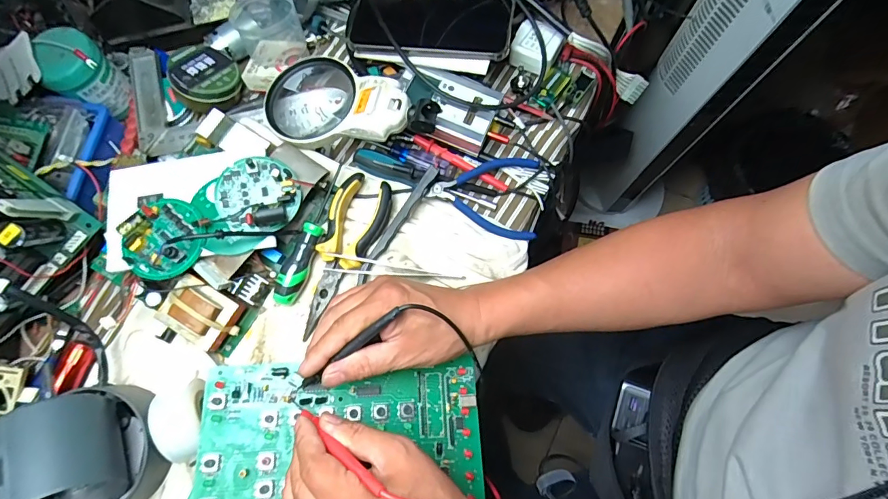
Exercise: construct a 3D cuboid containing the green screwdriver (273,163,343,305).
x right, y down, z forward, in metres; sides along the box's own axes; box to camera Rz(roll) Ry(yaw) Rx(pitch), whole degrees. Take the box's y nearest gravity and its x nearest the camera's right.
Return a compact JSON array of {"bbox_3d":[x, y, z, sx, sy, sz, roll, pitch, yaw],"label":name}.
[{"bbox_3d":[-0.130,-0.017,0.421,0.029,0.018,0.137,16,75,5],"label":"green screwdriver"}]

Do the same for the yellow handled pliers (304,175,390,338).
[{"bbox_3d":[-0.095,0.004,0.415,0.050,0.021,0.153,19,75,6],"label":"yellow handled pliers"}]

